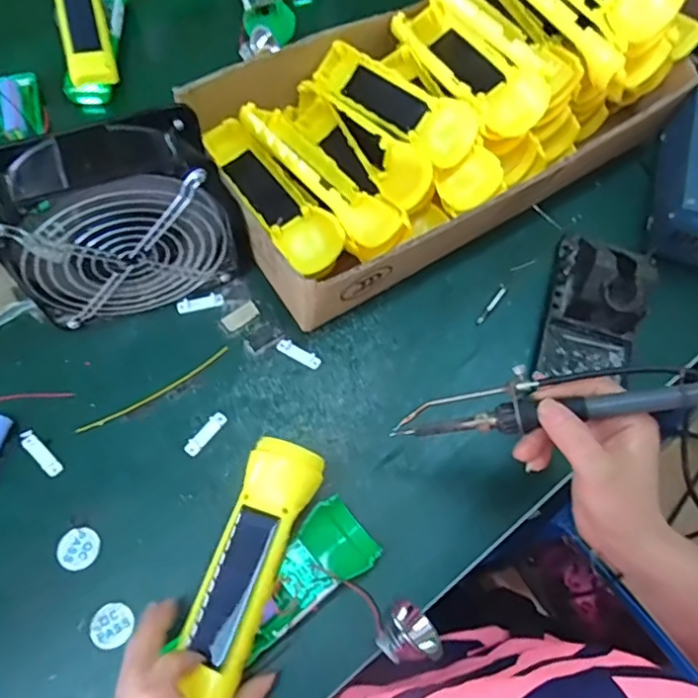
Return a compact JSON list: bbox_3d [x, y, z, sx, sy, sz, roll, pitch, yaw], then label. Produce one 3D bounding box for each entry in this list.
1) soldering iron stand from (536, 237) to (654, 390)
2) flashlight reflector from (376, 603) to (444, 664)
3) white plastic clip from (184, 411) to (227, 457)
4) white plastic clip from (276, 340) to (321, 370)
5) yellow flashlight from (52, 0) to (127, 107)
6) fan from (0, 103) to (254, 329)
[{"bbox_3d":[0.204,-0.044,0.470,0.072,0.069,0.136,13,66,2],"label":"soldering iron stand"},{"bbox_3d":[0.040,0.186,0.374,0.036,0.037,0.034,-30,70,-16],"label":"flashlight reflector"},{"bbox_3d":[-0.108,0.063,0.438,0.012,0.005,0.038,34,68,12],"label":"white plastic clip"},{"bbox_3d":[-0.040,0.004,0.469,0.037,0.004,0.012,28,67,10],"label":"white plastic clip"},{"bbox_3d":[-0.268,-0.338,0.594,0.085,0.062,0.170,-12,66,-8],"label":"yellow flashlight"},{"bbox_3d":[-0.161,-0.088,0.423,0.158,0.147,0.065,-20,69,-12],"label":"fan"}]

